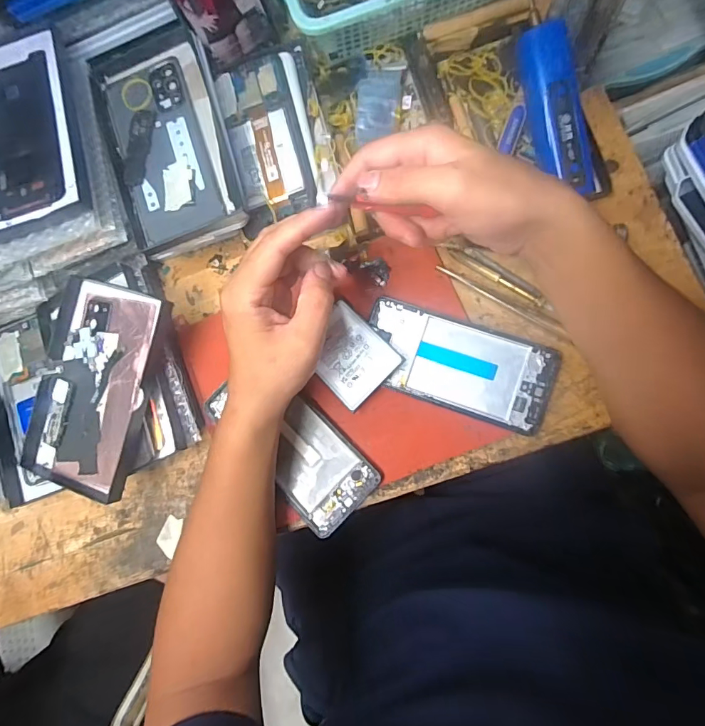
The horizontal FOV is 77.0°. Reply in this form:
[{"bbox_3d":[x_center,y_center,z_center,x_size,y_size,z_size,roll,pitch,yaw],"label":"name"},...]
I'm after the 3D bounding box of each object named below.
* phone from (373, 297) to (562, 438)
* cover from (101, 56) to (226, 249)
[{"bbox_3d":[0.088,0.001,0.376,0.156,0.012,0.074,19,87,10],"label":"phone"},{"bbox_3d":[-0.167,-0.189,0.386,0.077,0.008,0.159,-19,85,4],"label":"cover"}]

